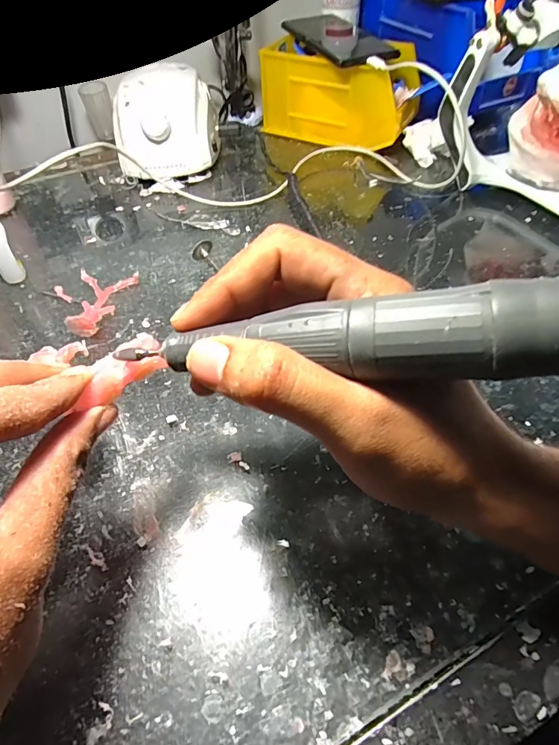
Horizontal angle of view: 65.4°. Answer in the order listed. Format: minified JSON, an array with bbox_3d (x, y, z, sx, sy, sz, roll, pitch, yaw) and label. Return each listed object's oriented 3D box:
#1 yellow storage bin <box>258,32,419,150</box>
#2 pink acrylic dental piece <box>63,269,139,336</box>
[{"bbox_3d":[0.075,-0.332,0.520,0.168,0.087,0.103,25,55,19],"label":"yellow storage bin"},{"bbox_3d":[-0.136,-0.054,0.337,0.042,0.018,0.066,-2,51,-1],"label":"pink acrylic dental piece"}]

